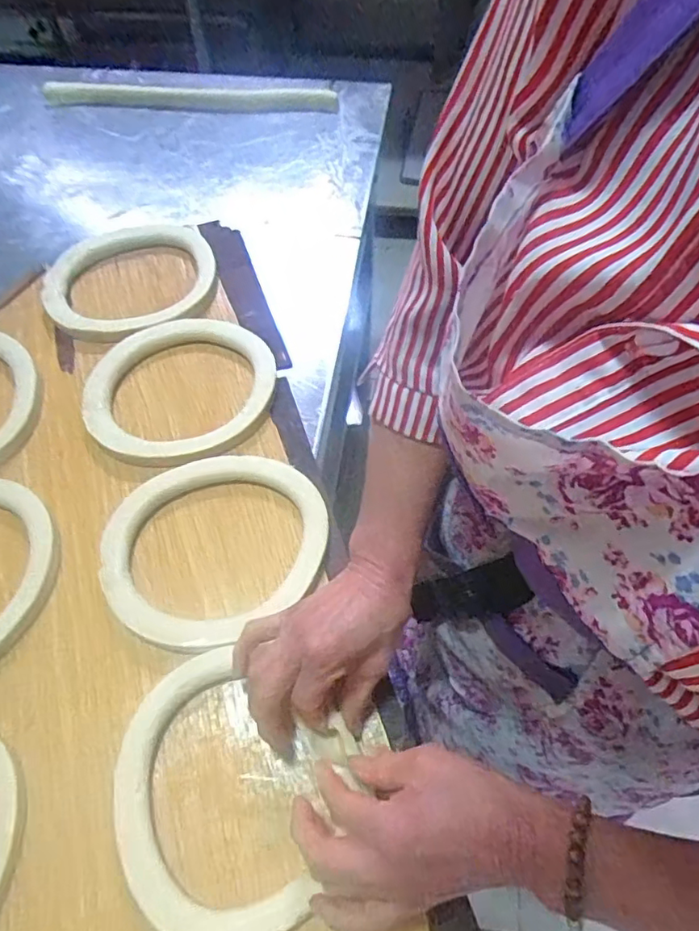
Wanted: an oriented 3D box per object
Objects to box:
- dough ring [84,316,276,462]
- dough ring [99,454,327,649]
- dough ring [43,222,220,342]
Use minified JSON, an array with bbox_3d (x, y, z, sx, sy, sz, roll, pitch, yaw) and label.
[{"bbox_3d":[-0.170,-0.084,0.579,0.190,0.017,0.176,1,51,-1],"label":"dough ring"},{"bbox_3d":[-0.115,0.061,0.483,0.184,0.018,0.161,-29,57,-22],"label":"dough ring"},{"bbox_3d":[-0.256,-0.220,0.671,0.195,0.031,0.195,-1,55,1],"label":"dough ring"}]

